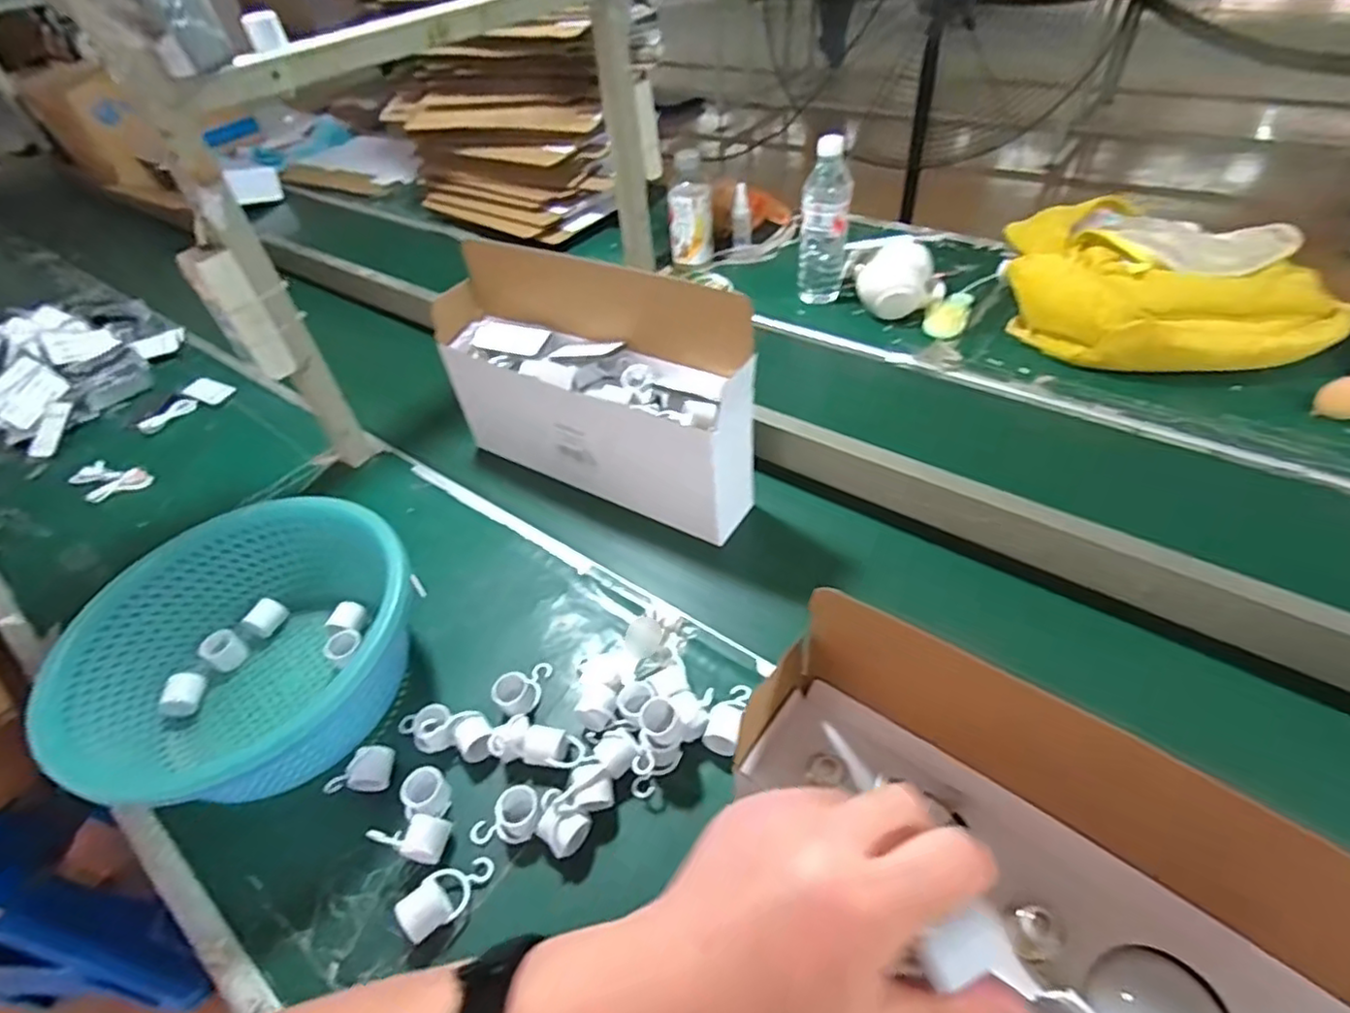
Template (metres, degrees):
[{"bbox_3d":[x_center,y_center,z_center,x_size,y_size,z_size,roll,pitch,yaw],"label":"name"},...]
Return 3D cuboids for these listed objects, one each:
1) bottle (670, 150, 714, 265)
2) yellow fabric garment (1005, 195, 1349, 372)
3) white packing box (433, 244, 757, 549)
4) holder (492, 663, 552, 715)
[{"bbox_3d":[0.026,-0.489,1.088,0.071,0.170,0.072,-3,46,3],"label":"bottle"},{"bbox_3d":[0.651,-0.311,0.888,0.357,0.117,0.323,8,47,13],"label":"yellow fabric garment"},{"bbox_3d":[-0.084,-0.132,0.712,0.363,0.218,0.119,22,52,24],"label":"white packing box"},{"bbox_3d":[-0.131,0.155,0.568,0.033,0.025,0.057,20,51,23],"label":"holder"}]

